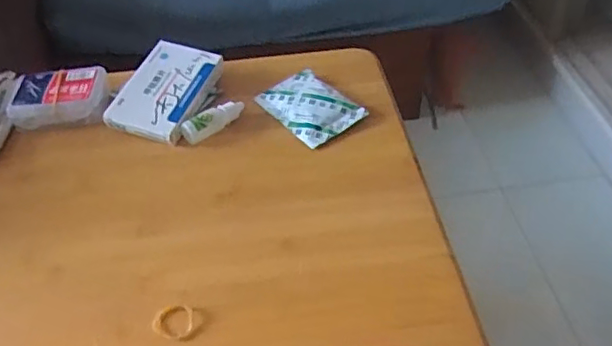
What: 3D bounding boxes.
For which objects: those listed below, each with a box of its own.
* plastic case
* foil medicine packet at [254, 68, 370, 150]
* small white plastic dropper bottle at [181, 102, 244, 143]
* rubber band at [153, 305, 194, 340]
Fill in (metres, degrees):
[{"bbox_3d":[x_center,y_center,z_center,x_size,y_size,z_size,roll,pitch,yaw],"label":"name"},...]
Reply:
[{"bbox_3d":[-0.236,-0.074,0.563,0.085,0.022,0.068,-2,46,1],"label":"plastic case"},{"bbox_3d":[0.002,-0.066,0.558,0.065,0.009,0.097,-32,53,-25],"label":"foil medicine packet"},{"bbox_3d":[-0.085,-0.050,0.537,0.063,0.018,0.016,-27,50,-21],"label":"small white plastic dropper bottle"},{"bbox_3d":[-0.092,0.103,0.402,0.027,0.004,0.026,4,47,7],"label":"rubber band"}]

